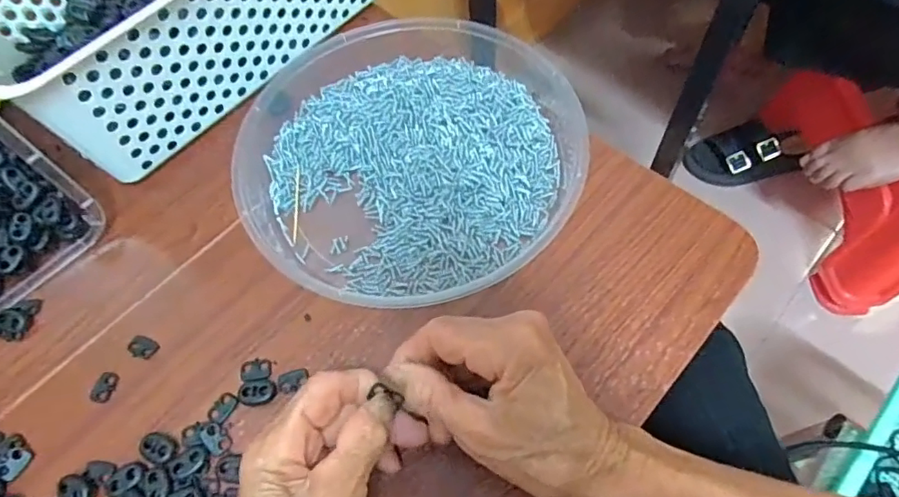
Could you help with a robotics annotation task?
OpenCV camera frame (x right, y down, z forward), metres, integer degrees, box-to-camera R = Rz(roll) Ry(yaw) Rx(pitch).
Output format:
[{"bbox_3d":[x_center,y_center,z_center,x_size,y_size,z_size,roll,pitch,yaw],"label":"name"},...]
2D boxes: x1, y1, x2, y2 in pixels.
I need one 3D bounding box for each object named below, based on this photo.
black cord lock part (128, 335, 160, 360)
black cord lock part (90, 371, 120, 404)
[{"bbox_3d":[-0.195,0.063,0.344,0.018,0.004,0.013,18,65,13],"label":"black cord lock part"},{"bbox_3d":[-0.211,0.085,0.330,0.013,0.004,0.018,13,63,11],"label":"black cord lock part"}]

